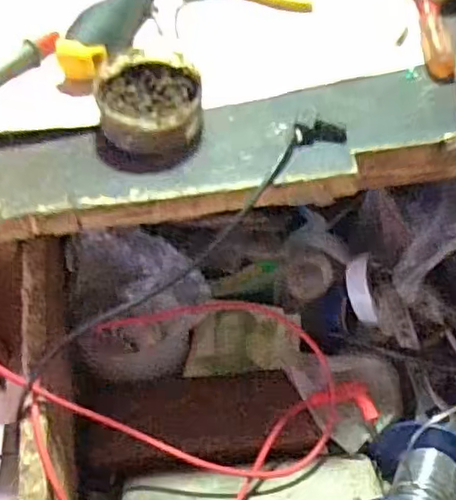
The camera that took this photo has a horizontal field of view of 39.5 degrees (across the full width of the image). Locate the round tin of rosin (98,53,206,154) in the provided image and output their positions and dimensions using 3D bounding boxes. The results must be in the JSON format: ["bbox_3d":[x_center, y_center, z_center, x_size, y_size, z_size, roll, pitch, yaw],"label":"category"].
[{"bbox_3d":[-0.039,-0.073,0.327,0.052,0.027,0.059,-7,51,-6],"label":"round tin of rosin"}]

